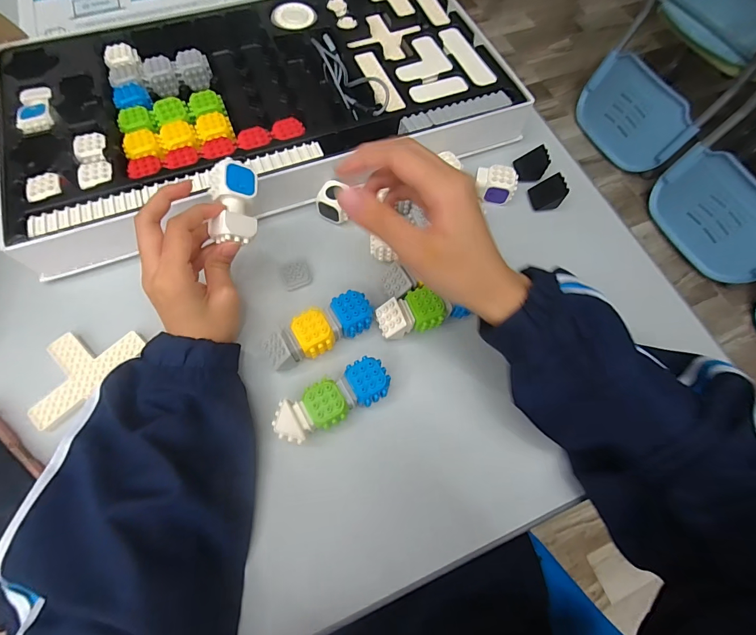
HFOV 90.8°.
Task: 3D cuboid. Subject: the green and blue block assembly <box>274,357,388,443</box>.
[{"bbox_3d":[-0.038,0.072,0.321,0.098,0.038,0.037,-27,71,-12],"label":"green and blue block assembly"}]

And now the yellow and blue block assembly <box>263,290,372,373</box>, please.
[{"bbox_3d":[-0.052,0.013,0.343,0.099,0.039,0.038,-29,71,-13],"label":"yellow and blue block assembly"}]

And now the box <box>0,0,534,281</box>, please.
[{"bbox_3d":[-0.124,-0.250,0.437,0.546,0.049,0.313,-21,70,-10],"label":"box"}]

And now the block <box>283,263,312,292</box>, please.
[{"bbox_3d":[-0.082,-0.043,0.377,0.027,0.011,0.025,-20,70,-10],"label":"block"}]

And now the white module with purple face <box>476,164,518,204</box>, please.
[{"bbox_3d":[0.131,-0.149,0.418,0.042,0.030,0.027,7,68,1],"label":"white module with purple face"}]

